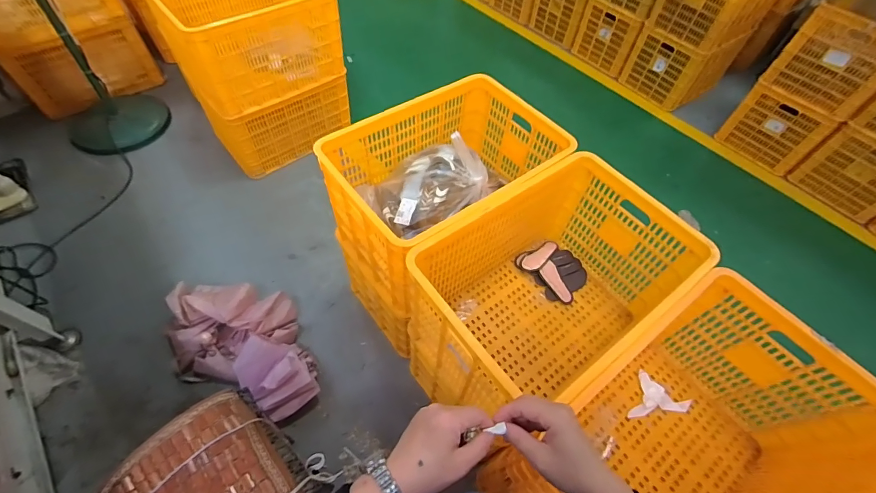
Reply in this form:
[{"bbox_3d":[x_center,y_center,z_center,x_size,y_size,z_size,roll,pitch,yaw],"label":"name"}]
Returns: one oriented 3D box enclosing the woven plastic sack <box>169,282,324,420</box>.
[{"bbox_3d":[-0.668,0.324,1.362,0.602,0.154,0.361,22,58,11],"label":"woven plastic sack"}]

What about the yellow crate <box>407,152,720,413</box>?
[{"bbox_3d":[0.256,0.108,0.997,0.610,0.386,0.463,-28,62,-21],"label":"yellow crate"}]

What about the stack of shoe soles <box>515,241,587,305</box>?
[{"bbox_3d":[0.370,0.072,1.225,0.168,0.032,0.203,-34,64,-23],"label":"stack of shoe soles"}]

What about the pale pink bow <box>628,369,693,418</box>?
[{"bbox_3d":[0.594,0.424,1.024,0.143,0.022,0.123,26,58,13],"label":"pale pink bow"}]

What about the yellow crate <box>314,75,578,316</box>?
[{"bbox_3d":[0.010,-0.181,1.157,0.599,0.344,0.441,-32,64,-22],"label":"yellow crate"}]

